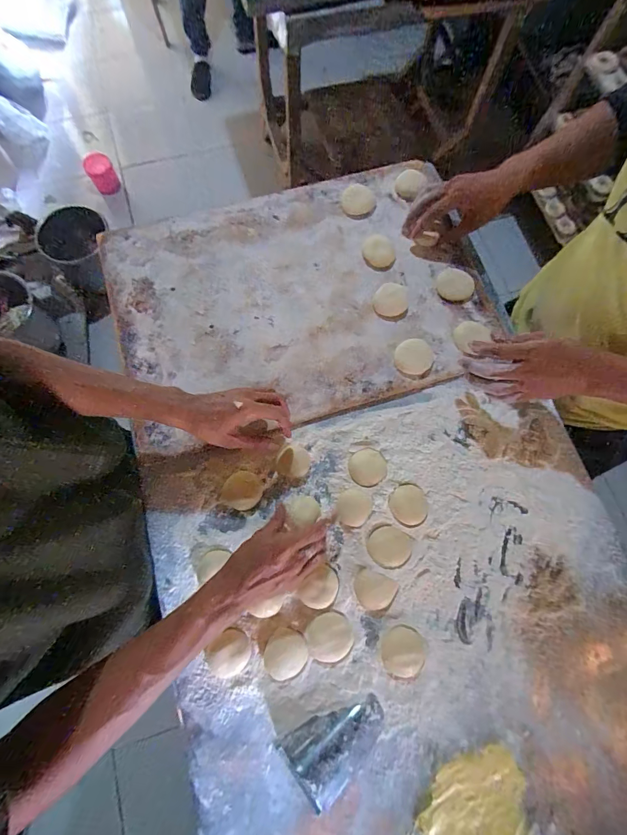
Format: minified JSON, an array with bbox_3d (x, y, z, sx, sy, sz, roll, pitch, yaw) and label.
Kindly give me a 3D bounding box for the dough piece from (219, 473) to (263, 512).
[{"bbox_3d":[-0.100,0.104,0.512,0.053,0.004,0.053,0,74,-1],"label":"dough piece"}]

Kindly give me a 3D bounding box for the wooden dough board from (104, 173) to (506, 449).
[{"bbox_3d":[-0.027,-0.205,0.598,0.573,0.025,0.432,-18,75,-4],"label":"wooden dough board"}]

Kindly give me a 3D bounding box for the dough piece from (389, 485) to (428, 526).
[{"bbox_3d":[0.131,0.120,0.496,0.053,0.013,0.051,13,74,2],"label":"dough piece"}]

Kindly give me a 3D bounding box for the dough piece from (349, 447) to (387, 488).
[{"bbox_3d":[0.077,0.071,0.512,0.052,0.010,0.053,13,74,2],"label":"dough piece"}]

